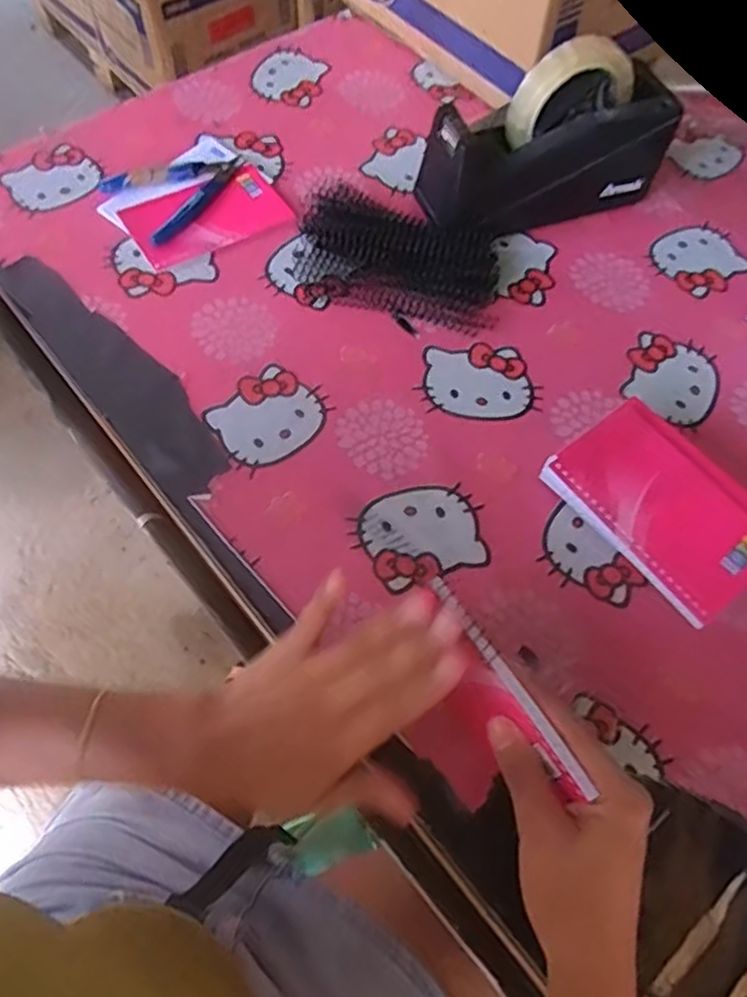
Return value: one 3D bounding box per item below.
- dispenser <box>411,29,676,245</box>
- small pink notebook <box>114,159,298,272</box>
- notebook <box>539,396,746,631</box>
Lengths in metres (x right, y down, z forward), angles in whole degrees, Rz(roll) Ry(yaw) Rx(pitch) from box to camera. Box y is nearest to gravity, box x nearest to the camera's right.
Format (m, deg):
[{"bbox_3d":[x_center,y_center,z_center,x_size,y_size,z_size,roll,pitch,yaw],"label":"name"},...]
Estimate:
[{"bbox_3d":[0.142,-0.284,0.564,0.202,0.121,0.072,-18,66,-12],"label":"dispenser"},{"bbox_3d":[-0.139,-0.239,0.587,0.128,0.009,0.074,-28,68,-16],"label":"small pink notebook"},{"bbox_3d":[0.183,0.003,0.435,0.099,0.012,0.131,-36,71,-19],"label":"notebook"}]

